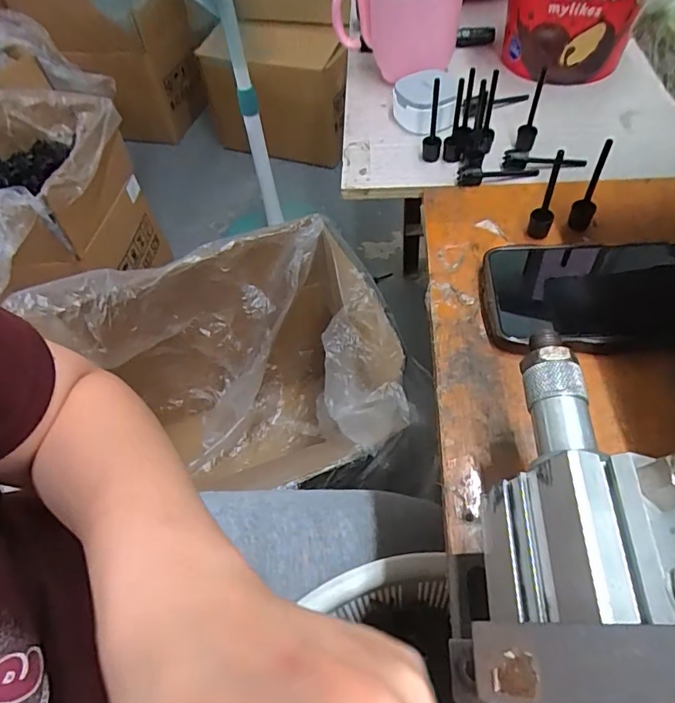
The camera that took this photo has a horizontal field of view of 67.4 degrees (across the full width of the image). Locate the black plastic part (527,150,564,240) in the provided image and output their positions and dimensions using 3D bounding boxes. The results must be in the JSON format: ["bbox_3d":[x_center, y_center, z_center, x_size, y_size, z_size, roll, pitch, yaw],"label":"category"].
[{"bbox_3d":[0.136,-0.099,0.326,0.012,0.061,0.012,-15,56,-5],"label":"black plastic part"}]

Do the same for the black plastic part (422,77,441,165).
[{"bbox_3d":[0.074,-0.174,0.389,0.014,0.068,0.013,6,56,9],"label":"black plastic part"}]

